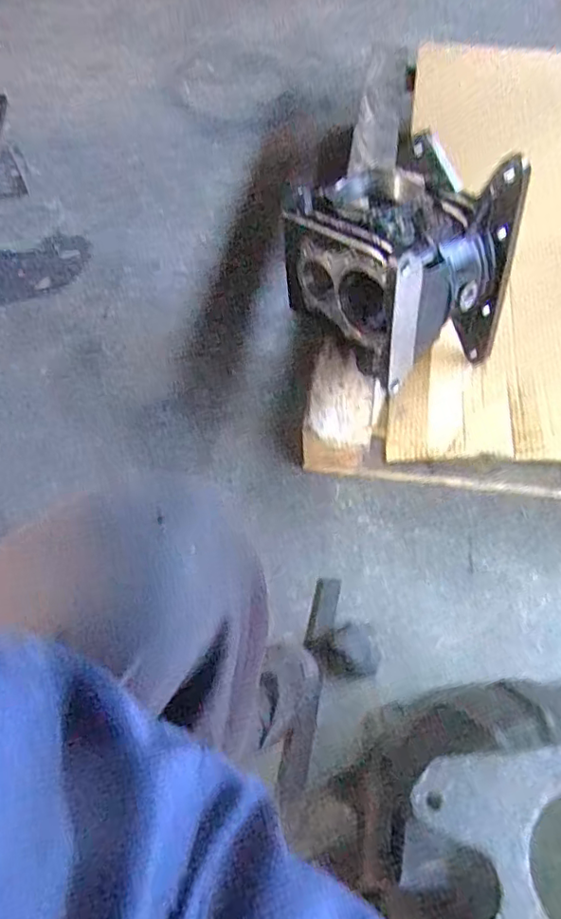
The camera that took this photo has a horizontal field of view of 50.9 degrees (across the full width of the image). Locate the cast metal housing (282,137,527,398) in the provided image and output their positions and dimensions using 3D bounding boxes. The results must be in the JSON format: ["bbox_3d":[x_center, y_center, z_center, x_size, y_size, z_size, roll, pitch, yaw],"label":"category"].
[{"bbox_3d":[0.130,-0.242,0.712,0.200,0.209,0.228,-30,60,-17],"label":"cast metal housing"}]

